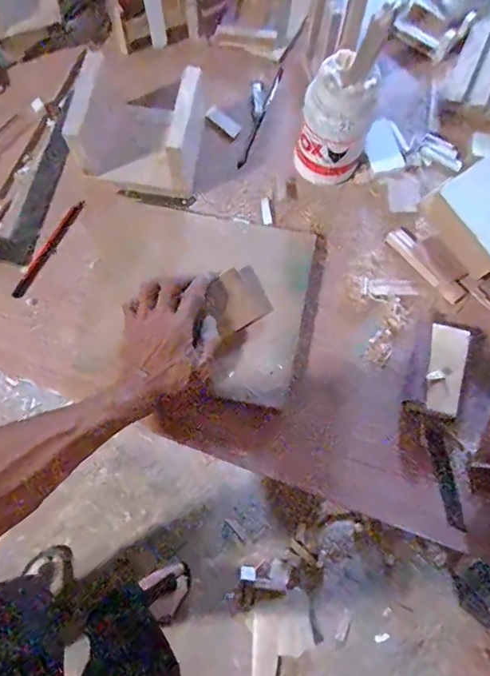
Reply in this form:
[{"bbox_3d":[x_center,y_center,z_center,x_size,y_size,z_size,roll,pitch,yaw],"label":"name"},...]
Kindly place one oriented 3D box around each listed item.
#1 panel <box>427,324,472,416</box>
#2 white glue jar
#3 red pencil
[{"bbox_3d":[0.217,0.033,0.499,0.037,0.005,0.097,8,71,18],"label":"panel"},{"bbox_3d":[0.100,-0.238,0.517,0.077,0.128,0.071,18,76,4],"label":"white glue jar"},{"bbox_3d":[-0.229,-0.105,0.540,0.013,0.004,0.135,28,77,6],"label":"red pencil"}]

